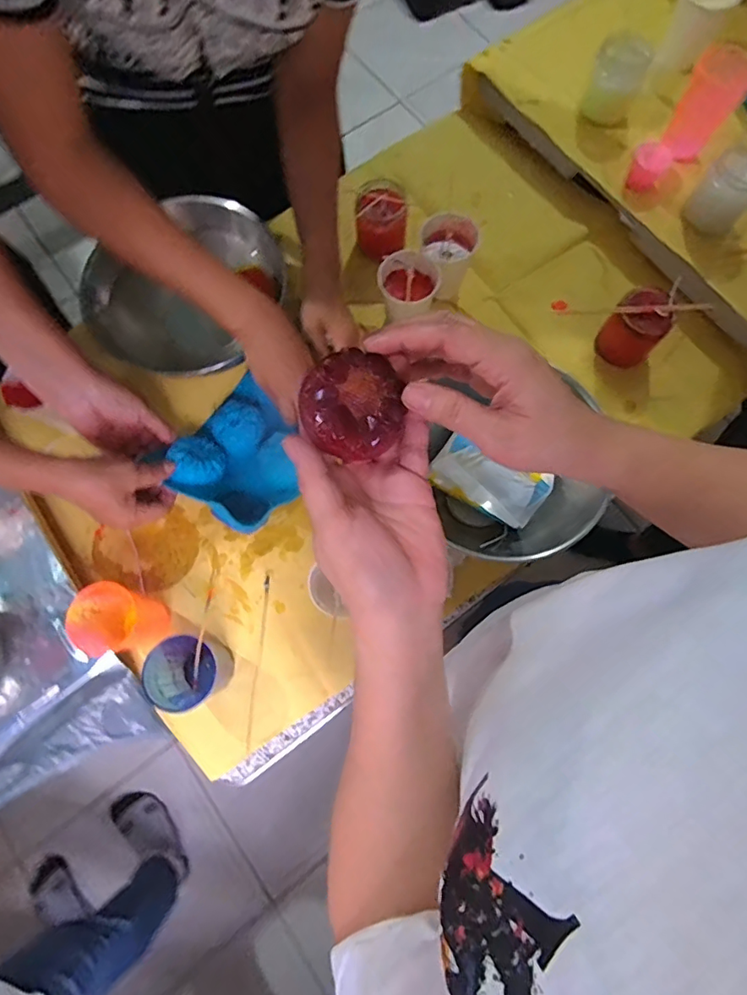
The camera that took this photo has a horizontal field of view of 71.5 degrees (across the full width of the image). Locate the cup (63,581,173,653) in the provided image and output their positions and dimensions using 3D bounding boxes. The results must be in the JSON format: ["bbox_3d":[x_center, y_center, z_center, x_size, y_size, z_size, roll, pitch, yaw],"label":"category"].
[{"bbox_3d":[-0.277,0.133,0.572,0.068,0.106,0.071,0,76,0],"label":"cup"}]

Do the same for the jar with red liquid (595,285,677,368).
[{"bbox_3d":[0.339,-0.221,0.676,0.067,0.099,0.073,0,76,0],"label":"jar with red liquid"}]

